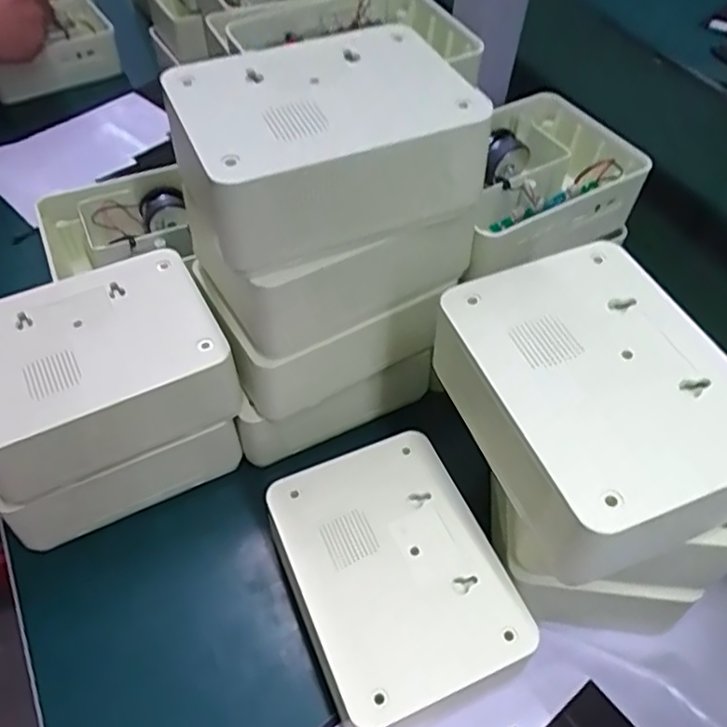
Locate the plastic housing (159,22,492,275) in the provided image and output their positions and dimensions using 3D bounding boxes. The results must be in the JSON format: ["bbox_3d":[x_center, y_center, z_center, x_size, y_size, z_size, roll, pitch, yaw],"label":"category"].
[{"bbox_3d":[-0.024,-0.115,0.328,0.139,0.059,0.103,-17,54,-16],"label":"plastic housing"}]

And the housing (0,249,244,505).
[{"bbox_3d":[-0.154,0.002,0.379,0.136,0.056,0.099,-23,57,-19],"label":"housing"}]

